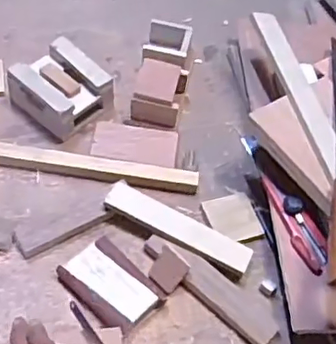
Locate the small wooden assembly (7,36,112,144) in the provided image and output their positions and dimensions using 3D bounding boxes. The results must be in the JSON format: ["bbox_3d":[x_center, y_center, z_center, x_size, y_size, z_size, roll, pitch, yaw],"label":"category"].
[{"bbox_3d":[-0.138,-0.109,0.739,0.109,0.052,0.099,36,57,20],"label":"small wooden assembly"}]

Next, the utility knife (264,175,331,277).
[{"bbox_3d":[0.144,0.054,0.635,0.032,0.018,0.123,-12,55,-15],"label":"utility knife"}]

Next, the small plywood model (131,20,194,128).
[{"bbox_3d":[-0.005,-0.137,0.780,0.070,0.049,0.166,8,52,1],"label":"small plywood model"}]

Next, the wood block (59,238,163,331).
[{"bbox_3d":[-0.058,0.118,0.607,0.099,0.017,0.068,37,58,21],"label":"wood block"}]

